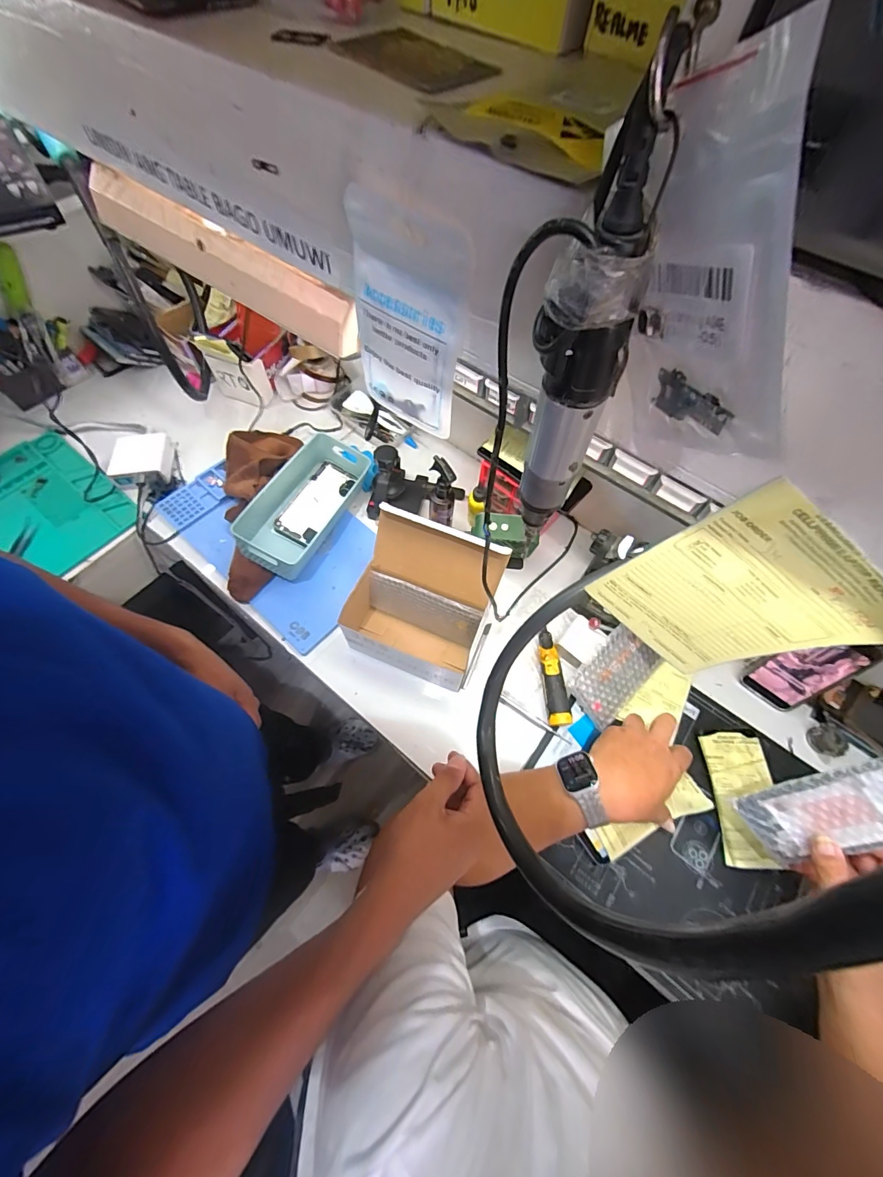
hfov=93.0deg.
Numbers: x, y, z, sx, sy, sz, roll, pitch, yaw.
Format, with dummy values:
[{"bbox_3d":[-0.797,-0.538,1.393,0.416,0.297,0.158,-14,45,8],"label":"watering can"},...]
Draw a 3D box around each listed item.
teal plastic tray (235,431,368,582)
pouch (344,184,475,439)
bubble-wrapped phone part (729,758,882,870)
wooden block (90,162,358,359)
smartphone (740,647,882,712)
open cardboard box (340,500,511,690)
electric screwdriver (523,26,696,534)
[{"bbox_3d":[-0.215,-0.138,0.676,0.113,0.083,0.254,28,66,11],"label":"teal plastic tray"},{"bbox_3d":[-0.022,-0.159,0.266,0.081,0.130,0.007,32,67,13],"label":"pouch"},{"bbox_3d":[0.402,0.226,0.423,0.022,0.167,0.085,-11,67,-55],"label":"bubble-wrapped phone part"},{"bbox_3d":[-0.185,-0.268,0.342,0.293,0.040,0.022,34,67,14],"label":"wooden block"},{"bbox_3d":[0.491,0.112,0.569,0.082,0.146,0.013,37,46,22],"label":"smartphone"},{"bbox_3d":[-0.028,0.020,0.567,0.170,0.173,0.146,22,65,9],"label":"open cardboard box"},{"bbox_3d":[0.059,-0.093,0.193,0.036,0.186,0.026,23,65,9],"label":"electric screwdriver"}]

